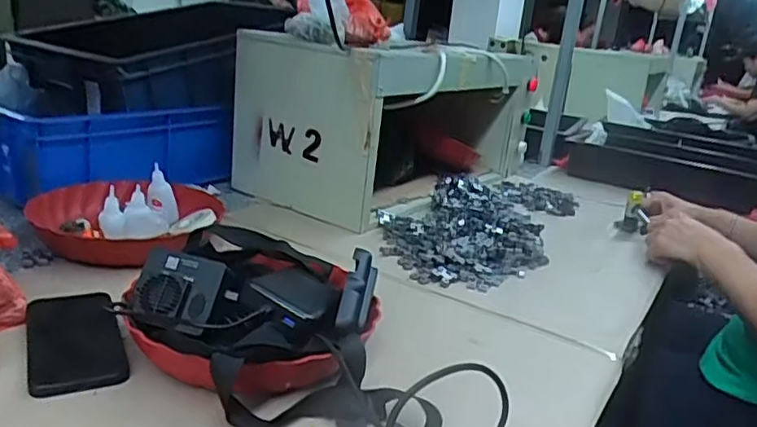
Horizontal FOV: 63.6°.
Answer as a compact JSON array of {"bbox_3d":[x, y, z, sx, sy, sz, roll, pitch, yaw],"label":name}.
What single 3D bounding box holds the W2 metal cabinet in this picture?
[{"bbox_3d":[0.041,-0.204,1.263,0.289,0.275,0.652,18,21,32],"label":"W2 metal cabinet"}]

